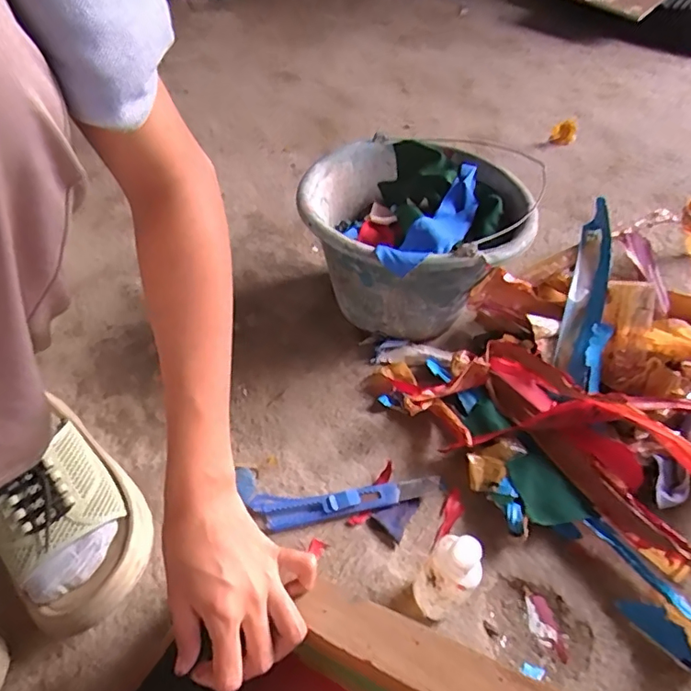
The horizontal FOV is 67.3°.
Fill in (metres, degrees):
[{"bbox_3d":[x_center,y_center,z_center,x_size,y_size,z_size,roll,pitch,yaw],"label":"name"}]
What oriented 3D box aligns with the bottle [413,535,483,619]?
[{"bbox_3d":[0.077,0.181,0.400,0.036,0.097,0.033,3,48,-3],"label":"bottle"}]

